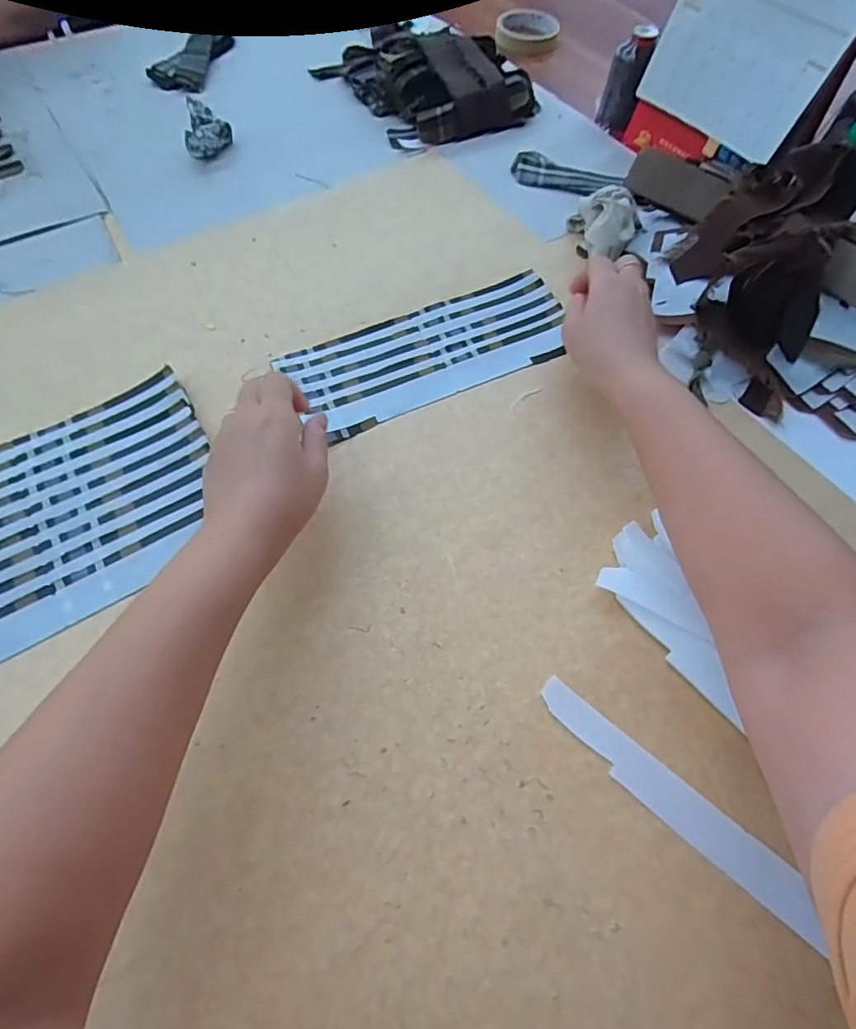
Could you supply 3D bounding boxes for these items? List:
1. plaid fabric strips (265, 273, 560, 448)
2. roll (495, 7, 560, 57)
[{"bbox_3d":[0.007,-0.144,0.470,0.244,0.007,0.098,-24,67,-13],"label":"plaid fabric strips"},{"bbox_3d":[0.138,-0.672,0.745,0.087,0.028,0.087,1,61,-2],"label":"roll"}]

